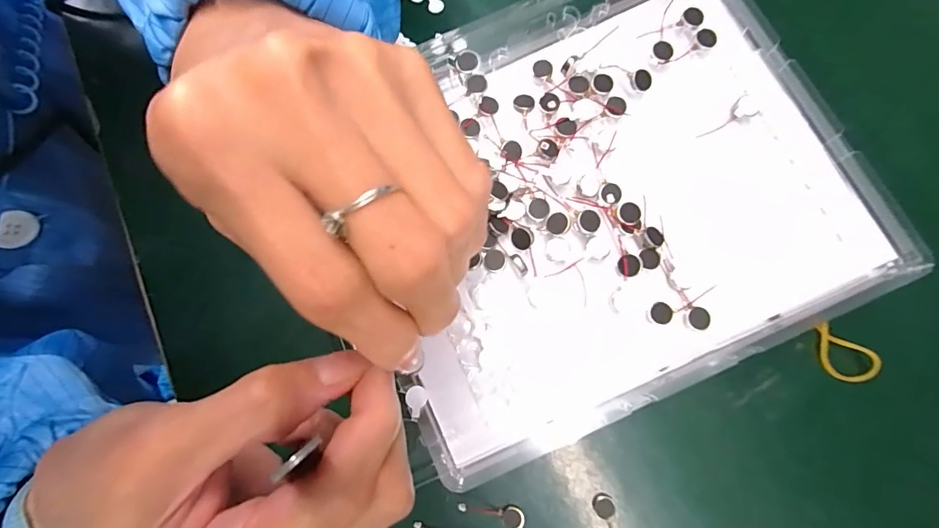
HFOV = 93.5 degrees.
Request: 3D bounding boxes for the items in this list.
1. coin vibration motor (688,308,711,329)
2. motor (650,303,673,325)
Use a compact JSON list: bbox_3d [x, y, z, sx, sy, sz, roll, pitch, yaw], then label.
[{"bbox_3d":[0.094,0.022,0.180,0.007,0.004,0.009,-10,79,3],"label":"coin vibration motor"},{"bbox_3d":[0.079,0.020,0.182,0.008,0.005,0.009,-19,79,1],"label":"motor"}]

